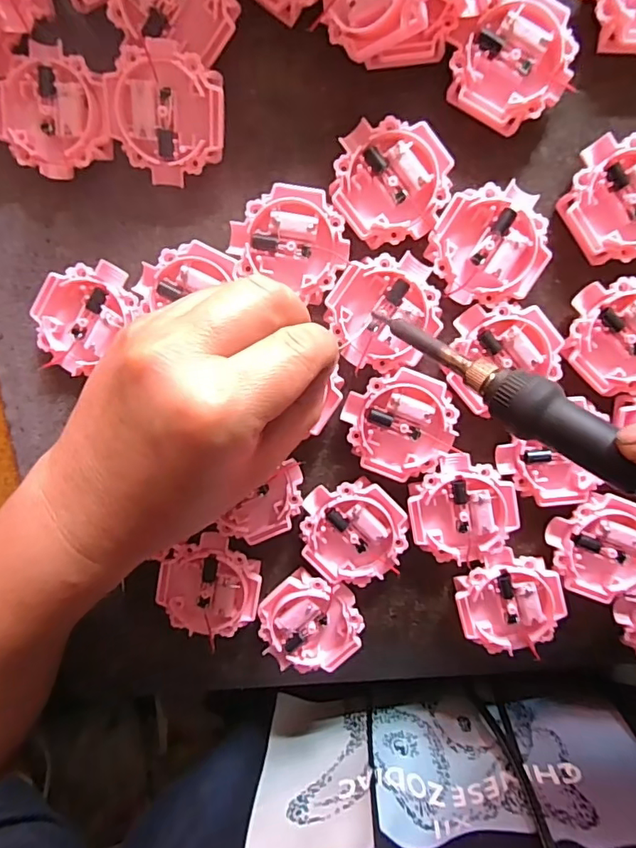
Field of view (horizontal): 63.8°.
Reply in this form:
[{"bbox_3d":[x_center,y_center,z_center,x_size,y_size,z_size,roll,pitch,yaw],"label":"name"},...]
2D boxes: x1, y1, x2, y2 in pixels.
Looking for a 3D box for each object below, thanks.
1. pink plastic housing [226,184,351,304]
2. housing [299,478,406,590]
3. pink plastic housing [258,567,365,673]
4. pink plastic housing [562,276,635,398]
[{"bbox_3d":[-0.012,-0.087,0.242,0.052,0.014,0.045,22,99,-1],"label":"pink plastic housing"},{"bbox_3d":[0.018,0.055,0.263,0.051,0.015,0.050,-10,98,4],"label":"housing"},{"bbox_3d":[-0.004,0.104,0.271,0.052,0.017,0.052,0,99,2],"label":"pink plastic housing"},{"bbox_3d":[0.145,-0.041,0.241,0.050,0.010,0.052,0,99,2],"label":"pink plastic housing"}]

